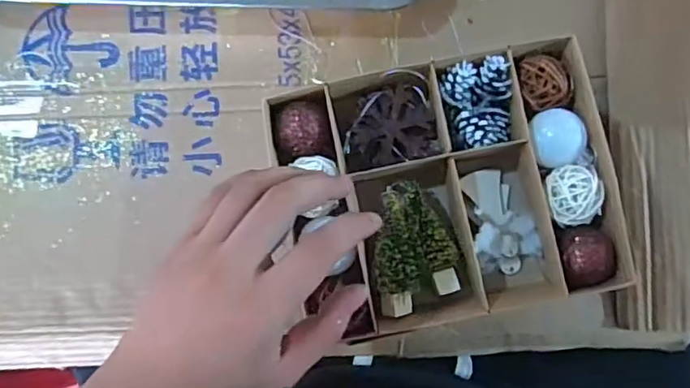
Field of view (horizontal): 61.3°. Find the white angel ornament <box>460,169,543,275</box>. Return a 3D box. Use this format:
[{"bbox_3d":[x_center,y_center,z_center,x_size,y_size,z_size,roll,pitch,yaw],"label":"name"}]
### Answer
[{"bbox_3d":[0.106,0.018,0.394,0.044,0.021,0.071,-14,86,-2],"label":"white angel ornament"}]

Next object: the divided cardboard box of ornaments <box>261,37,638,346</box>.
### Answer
[{"bbox_3d":[0.067,-0.003,0.386,0.204,0.038,0.166,-11,88,0],"label":"divided cardboard box of ornaments"}]

